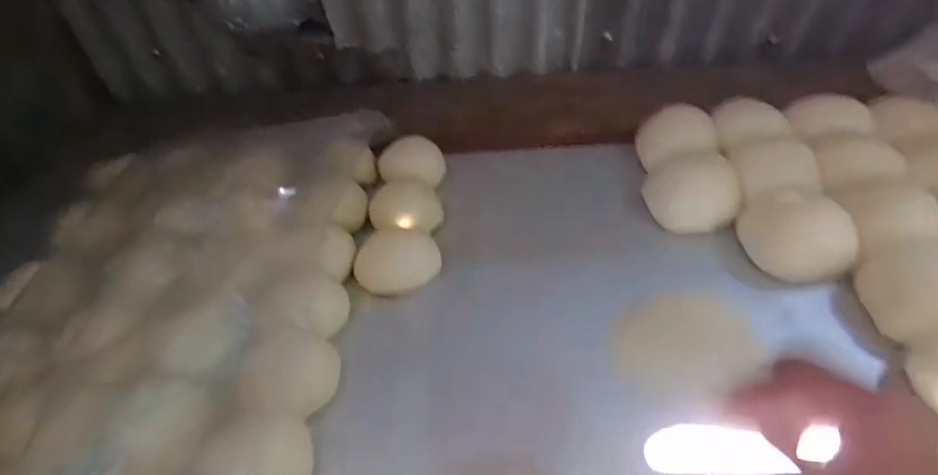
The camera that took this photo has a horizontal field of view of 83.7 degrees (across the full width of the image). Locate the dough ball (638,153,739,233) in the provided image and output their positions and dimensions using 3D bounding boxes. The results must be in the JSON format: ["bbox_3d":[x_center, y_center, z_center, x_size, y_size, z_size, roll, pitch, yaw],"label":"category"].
[{"bbox_3d":[0.301,-0.063,0.709,0.114,0.061,0.104,7,45,11],"label":"dough ball"}]

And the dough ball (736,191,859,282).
[{"bbox_3d":[0.386,0.000,0.618,0.125,0.071,0.091,34,58,27],"label":"dough ball"}]

